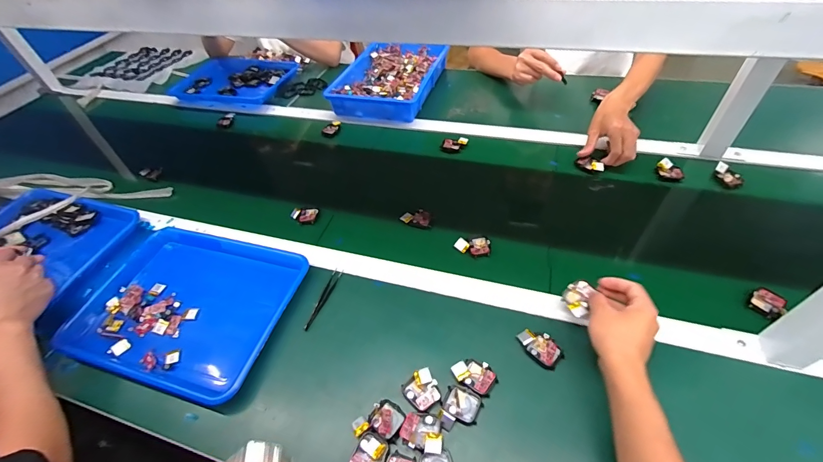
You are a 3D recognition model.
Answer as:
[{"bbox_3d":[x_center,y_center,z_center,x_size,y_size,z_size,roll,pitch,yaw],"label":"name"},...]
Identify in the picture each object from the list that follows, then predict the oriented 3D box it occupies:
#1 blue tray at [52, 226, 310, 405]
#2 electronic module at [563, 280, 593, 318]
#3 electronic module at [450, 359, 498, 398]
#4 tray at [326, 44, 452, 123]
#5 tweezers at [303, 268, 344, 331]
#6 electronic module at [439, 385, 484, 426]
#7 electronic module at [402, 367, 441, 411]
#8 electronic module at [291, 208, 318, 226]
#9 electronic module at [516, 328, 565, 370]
[{"bbox_3d":[-0.363,0.115,0.593,0.340,0.031,0.252,10,51,15],"label":"blue tray"},{"bbox_3d":[0.228,0.093,0.506,0.033,0.012,0.055,16,53,20],"label":"electronic module"},{"bbox_3d":[0.083,0.191,0.486,0.055,0.012,0.037,21,55,23],"label":"electronic module"},{"bbox_3d":[-0.056,-0.435,1.034,0.260,0.063,0.354,10,51,15],"label":"tray"},{"bbox_3d":[-0.140,0.108,0.589,0.015,0.007,0.113,11,51,16],"label":"tweezers"},{"bbox_3d":[0.064,0.220,0.466,0.046,0.013,0.039,19,54,22],"label":"electronic module"},{"bbox_3d":[0.014,0.207,0.477,0.042,0.012,0.045,-32,53,-20],"label":"electronic module"},{"bbox_3d":[-0.212,-0.032,0.726,0.052,0.010,0.033,4,50,10],"label":"electronic module"},{"bbox_3d":[0.177,0.159,0.502,0.039,0.010,0.060,-33,53,-21],"label":"electronic module"}]

